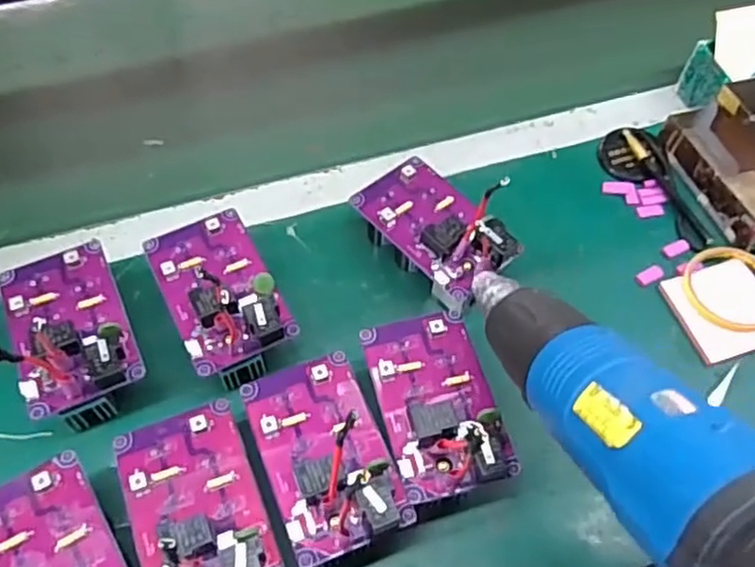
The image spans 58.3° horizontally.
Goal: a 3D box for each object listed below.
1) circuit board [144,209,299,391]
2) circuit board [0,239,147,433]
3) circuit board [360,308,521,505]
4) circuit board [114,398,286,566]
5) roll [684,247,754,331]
[{"bbox_3d":[-0.131,0.010,0.565,0.087,0.061,0.144,-23,60,-15],"label":"circuit board"},{"bbox_3d":[-0.244,0.039,0.538,0.090,0.075,0.139,-23,60,-15],"label":"circuit board"},{"bbox_3d":[0.043,0.082,0.499,0.082,0.023,0.142,-12,58,-9],"label":"circuit board"},{"bbox_3d":[-0.122,0.146,0.450,0.084,0.040,0.142,-19,59,-13],"label":"circuit board"},{"bbox_3d":[0.321,0.004,0.613,0.088,0.009,0.088,0,57,-1],"label":"roll"}]

